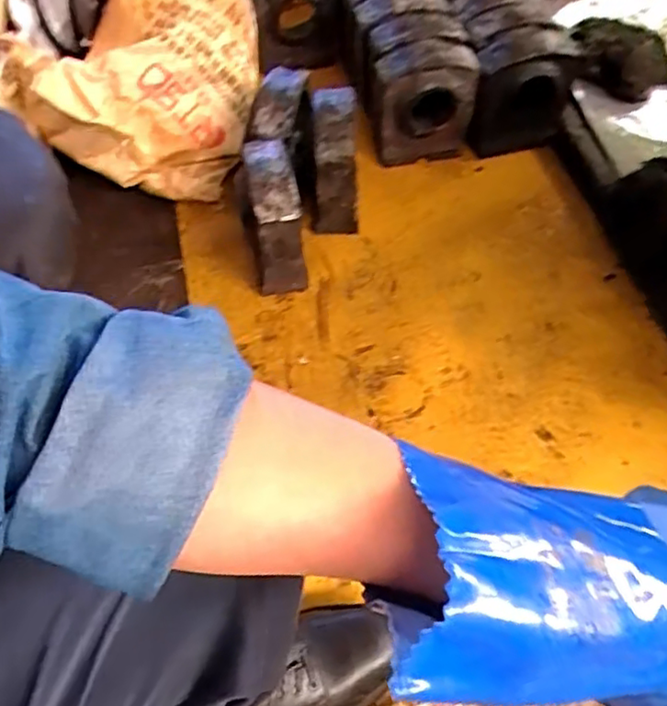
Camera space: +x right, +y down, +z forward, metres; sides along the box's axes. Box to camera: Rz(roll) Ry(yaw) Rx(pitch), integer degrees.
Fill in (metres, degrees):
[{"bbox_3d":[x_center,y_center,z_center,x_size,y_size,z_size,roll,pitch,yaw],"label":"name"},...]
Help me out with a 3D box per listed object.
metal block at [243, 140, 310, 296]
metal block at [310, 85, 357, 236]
[{"bbox_3d":[-0.084,-0.196,0.924,0.066,0.174,0.153,-9,57,-3],"label":"metal block"},{"bbox_3d":[-0.001,-0.280,0.975,0.074,0.192,0.127,-3,57,1],"label":"metal block"}]

